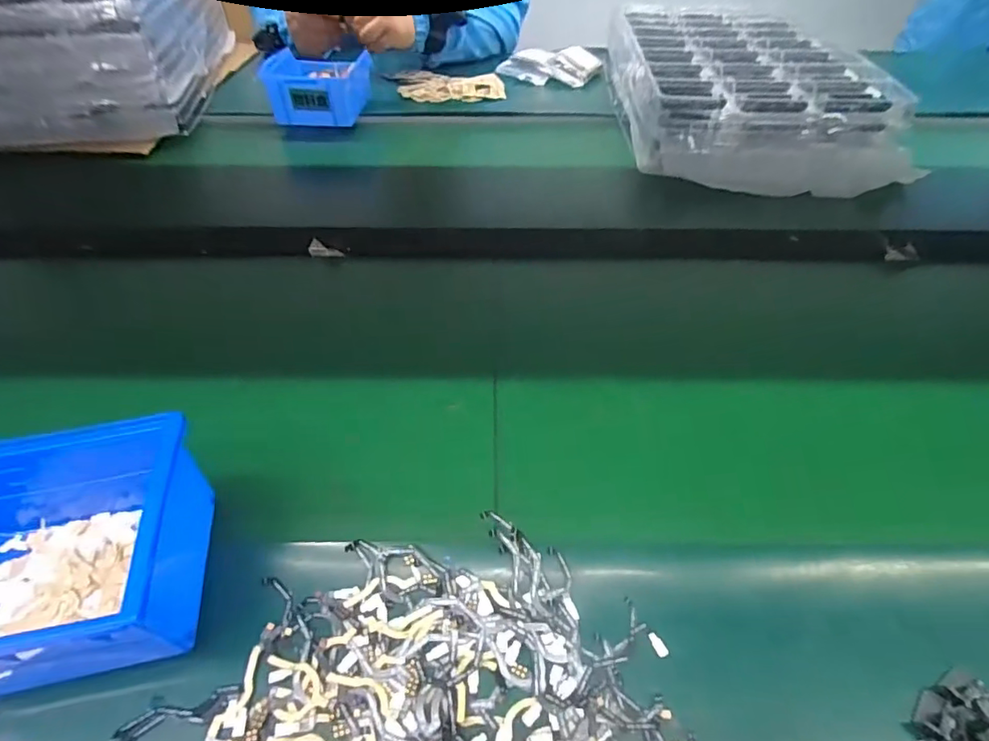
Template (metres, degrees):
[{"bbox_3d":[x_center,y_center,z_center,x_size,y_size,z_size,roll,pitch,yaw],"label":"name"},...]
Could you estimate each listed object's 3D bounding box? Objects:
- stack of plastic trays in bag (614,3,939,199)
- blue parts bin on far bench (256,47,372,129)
[{"bbox_3d":[0.329,-0.412,0.748,0.298,0.088,0.509,-1,47,0],"label":"stack of plastic trays in bag"},{"bbox_3d":[-0.252,-0.409,0.750,0.133,0.060,0.140,1,47,1],"label":"blue parts bin on far bench"}]

